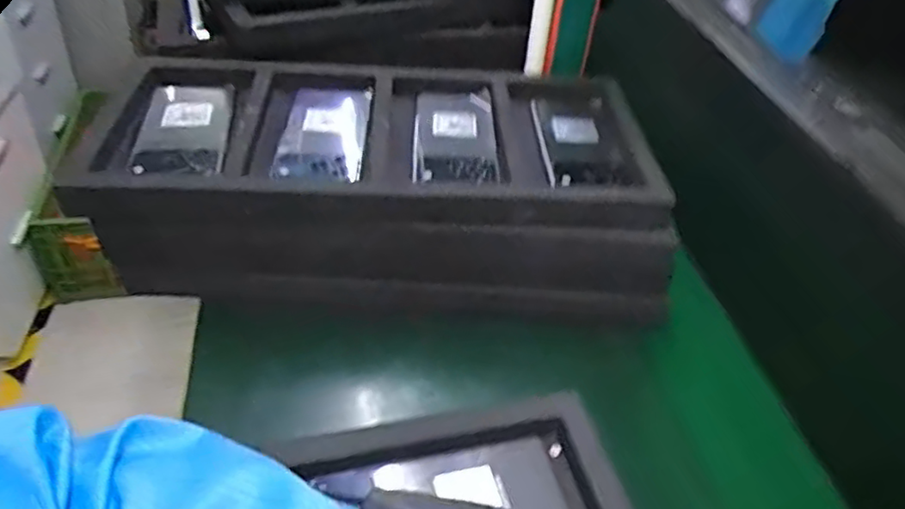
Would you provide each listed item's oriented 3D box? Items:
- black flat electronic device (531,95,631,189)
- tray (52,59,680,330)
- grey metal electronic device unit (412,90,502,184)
[{"bbox_3d":[0.123,-0.108,0.632,0.077,0.010,0.192,5,41,-3],"label":"black flat electronic device"},{"bbox_3d":[-0.063,-0.070,0.663,0.516,0.133,0.247,5,41,-2],"label":"tray"},{"bbox_3d":[0.002,-0.114,0.639,0.078,0.015,0.195,3,41,-5],"label":"grey metal electronic device unit"}]

